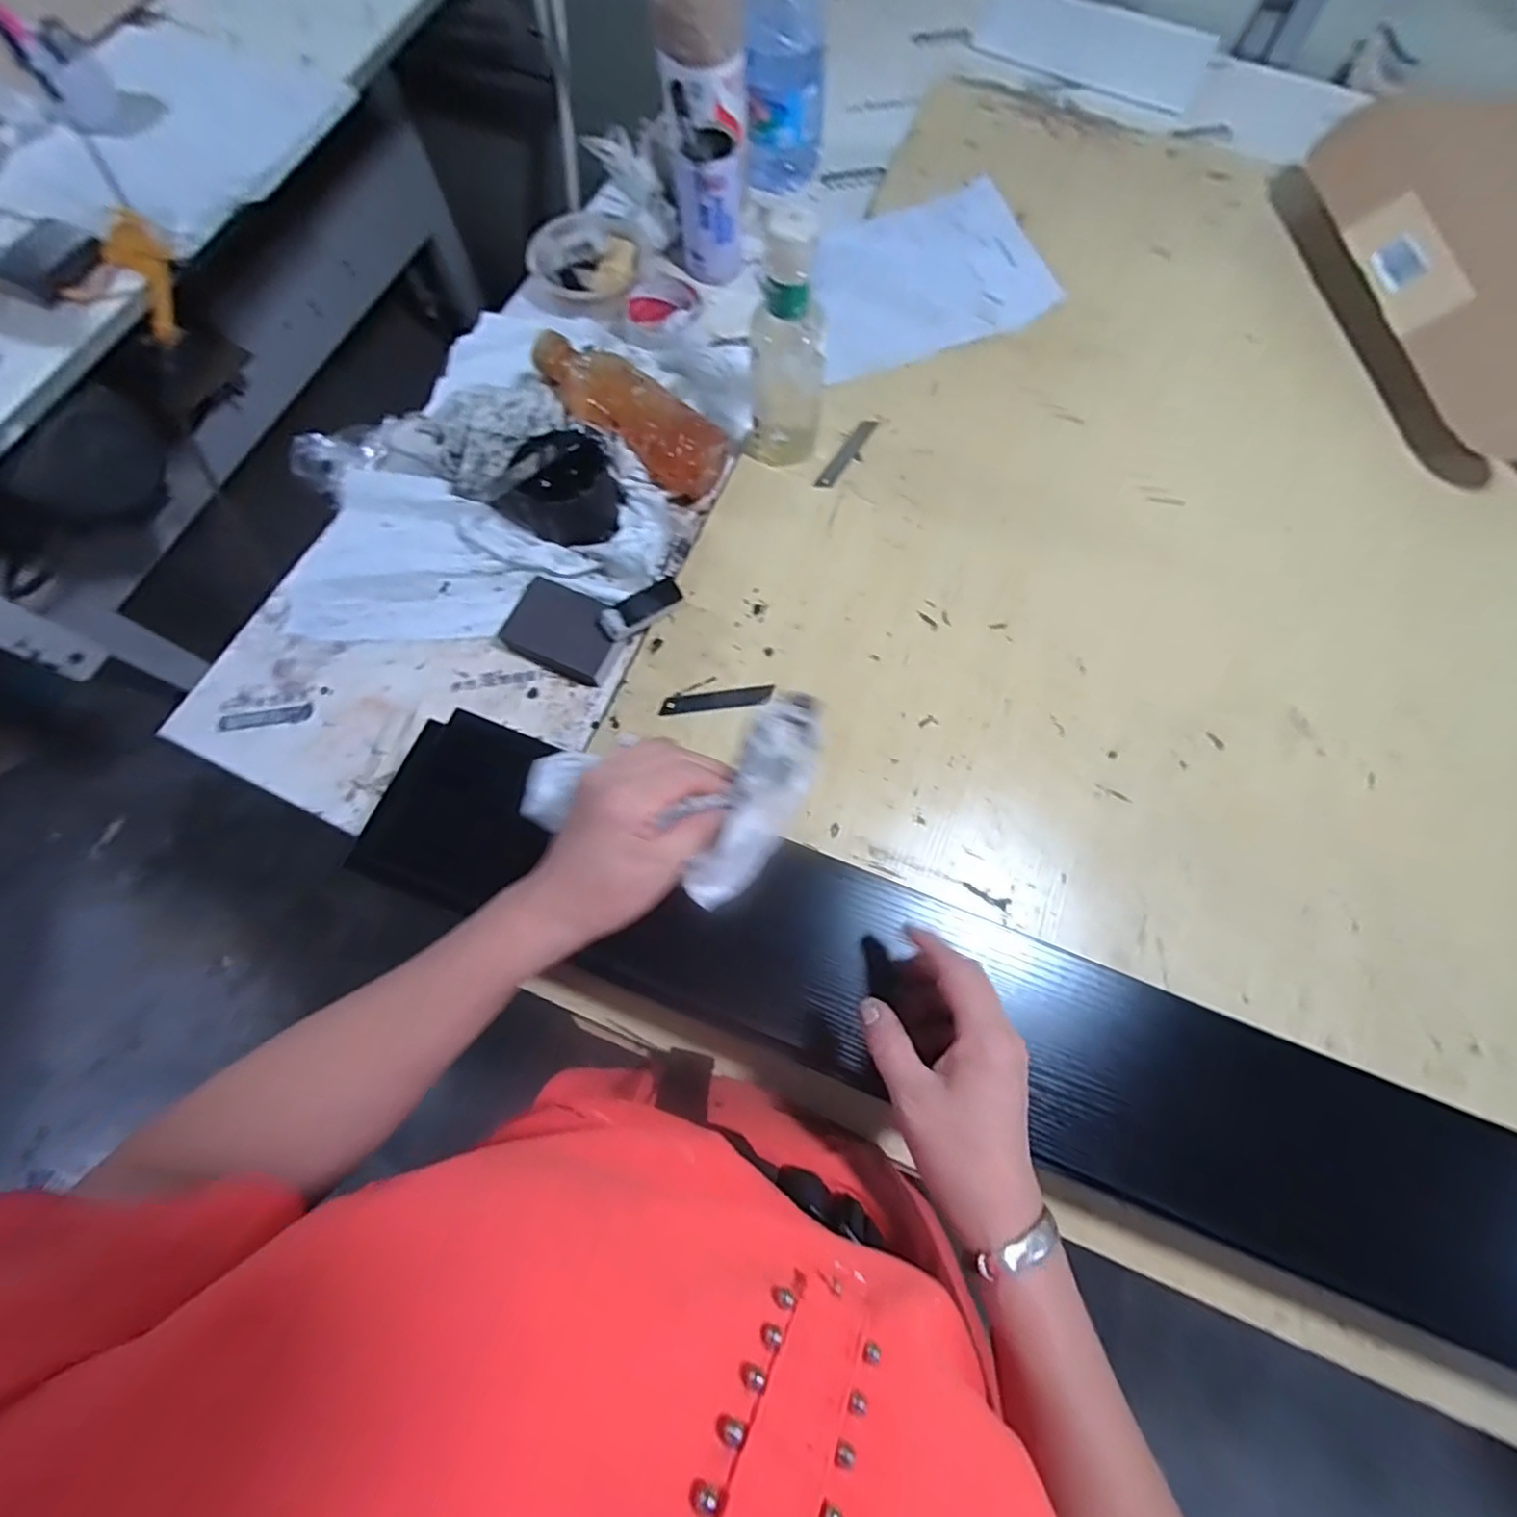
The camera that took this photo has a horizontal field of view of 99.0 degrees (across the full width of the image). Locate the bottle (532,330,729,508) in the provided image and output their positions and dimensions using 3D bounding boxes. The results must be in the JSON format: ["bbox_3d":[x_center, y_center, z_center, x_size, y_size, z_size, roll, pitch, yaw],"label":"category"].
[{"bbox_3d":[-0.124,-0.329,0.625,0.199,0.072,0.063,33,76,11],"label":"bottle"}]

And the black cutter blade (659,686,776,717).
[{"bbox_3d":[-0.036,-0.050,0.570,0.099,0.004,0.017,-8,70,-4],"label":"black cutter blade"}]

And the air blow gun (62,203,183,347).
[{"bbox_3d":[-0.698,-0.529,0.725,0.115,0.110,0.031,-35,75,-9],"label":"air blow gun"}]

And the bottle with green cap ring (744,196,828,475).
[{"bbox_3d":[0.025,-0.339,0.557,0.063,0.206,0.052,20,74,7],"label":"bottle with green cap ring"}]

